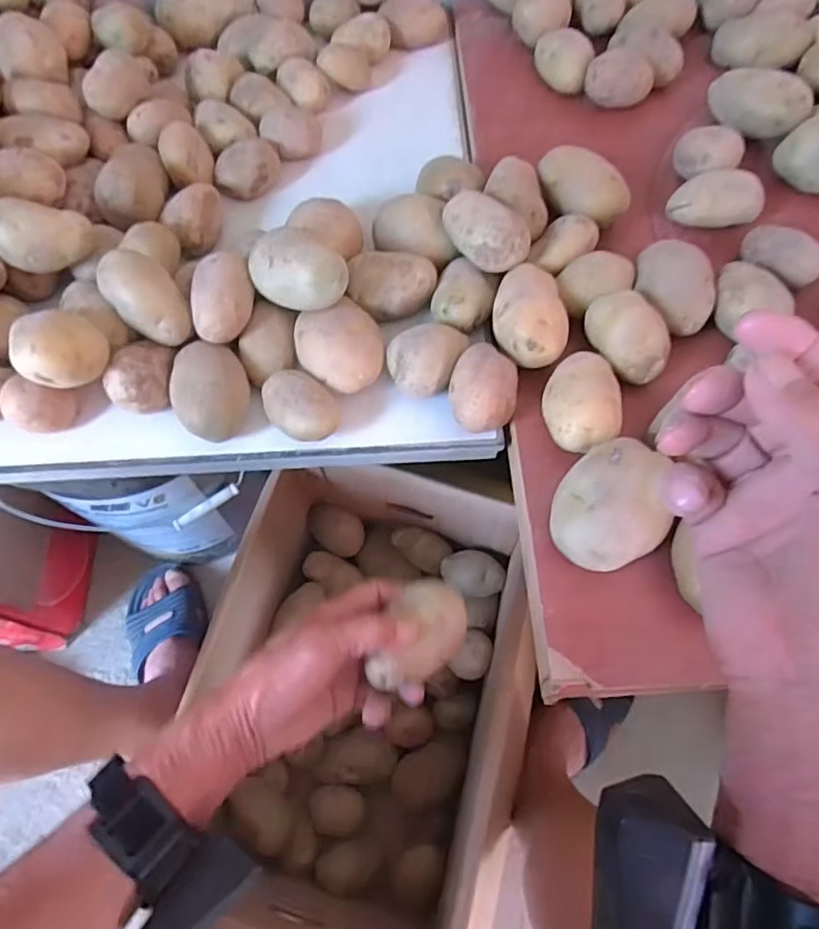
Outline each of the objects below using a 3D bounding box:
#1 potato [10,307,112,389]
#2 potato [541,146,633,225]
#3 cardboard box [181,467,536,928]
[{"bbox_3d":[-0.259,-0.087,0.458,0.060,0.053,0.062,-23,67,-11],"label":"potato"},{"bbox_3d":[0.149,-0.236,0.536,0.049,0.048,0.082,-22,66,-10],"label":"potato"},{"bbox_3d":[-0.043,0.235,0.641,0.287,0.215,0.421,10,65,5],"label":"cardboard box"}]

